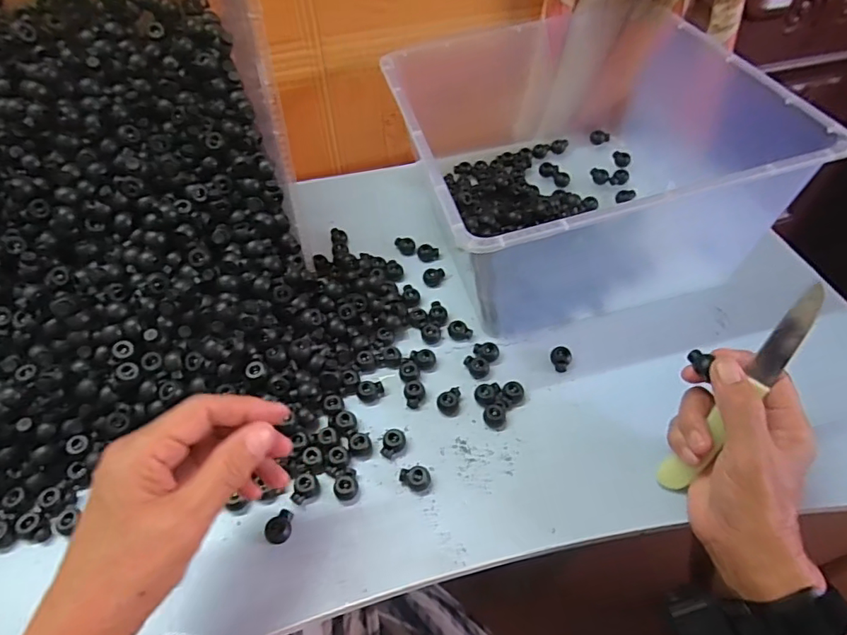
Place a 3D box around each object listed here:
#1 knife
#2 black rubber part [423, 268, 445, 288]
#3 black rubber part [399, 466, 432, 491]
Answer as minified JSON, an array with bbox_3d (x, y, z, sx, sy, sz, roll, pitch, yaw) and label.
[{"bbox_3d":[0.211,0.053,0.346,0.020,0.166,0.018,37,24,24],"label":"knife"},{"bbox_3d":[0.010,-0.041,0.517,0.017,0.011,0.020,27,54,18],"label":"black rubber part"},{"bbox_3d":[-0.006,0.119,0.382,0.022,0.013,0.016,-1,50,-5],"label":"black rubber part"}]

